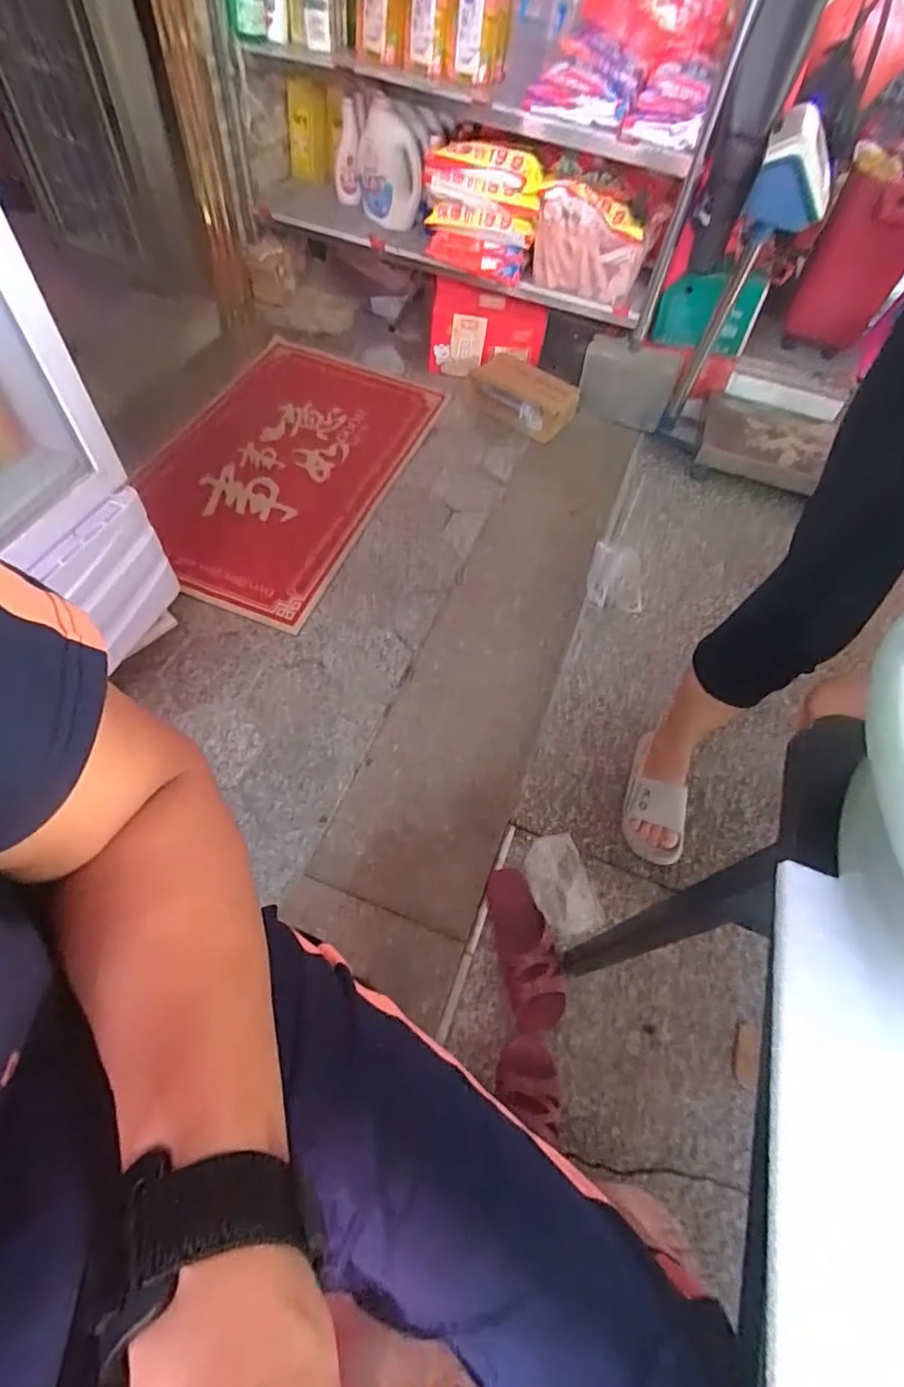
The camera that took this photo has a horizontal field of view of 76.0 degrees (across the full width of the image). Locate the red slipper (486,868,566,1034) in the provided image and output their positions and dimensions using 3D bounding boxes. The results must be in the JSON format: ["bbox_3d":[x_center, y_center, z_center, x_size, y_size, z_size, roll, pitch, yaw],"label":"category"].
[{"bbox_3d":[0.117,0.399,0.925,0.092,0.049,0.245,-10,59,-9],"label":"red slipper"}]

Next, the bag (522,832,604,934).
[{"bbox_3d":[0.183,0.321,0.973,0.104,0.055,0.162,-12,59,-11],"label":"bag"}]

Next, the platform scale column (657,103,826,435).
[{"bbox_3d":[0.672,-0.910,1.374,0.140,0.656,0.213,17,58,8],"label":"platform scale column"}]

